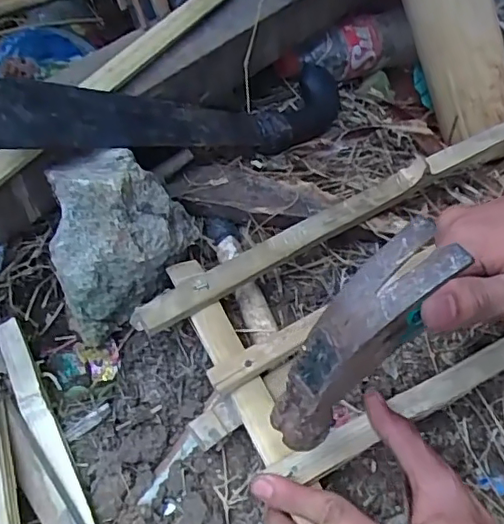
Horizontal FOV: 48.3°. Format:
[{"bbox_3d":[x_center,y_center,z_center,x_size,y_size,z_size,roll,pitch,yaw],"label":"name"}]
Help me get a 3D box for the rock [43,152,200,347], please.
[{"bbox_3d":[-0.092,-0.021,0.387,0.104,0.100,0.072,-30,60,-23],"label":"rock"}]

